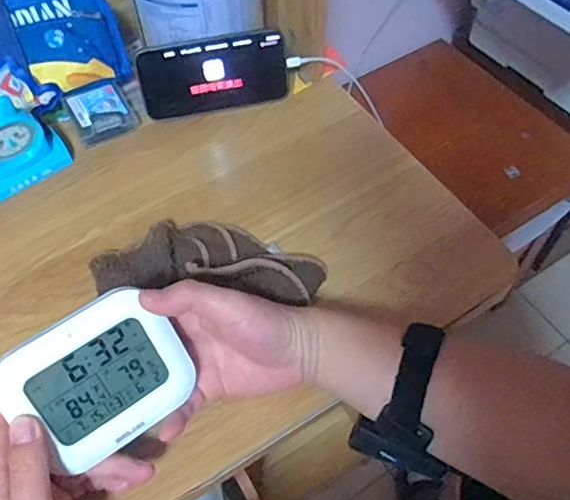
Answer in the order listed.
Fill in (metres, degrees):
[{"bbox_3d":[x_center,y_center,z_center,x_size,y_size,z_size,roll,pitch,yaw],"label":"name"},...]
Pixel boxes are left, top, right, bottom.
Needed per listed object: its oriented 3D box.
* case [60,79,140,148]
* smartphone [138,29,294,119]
[{"bbox_3d":[-0.182,-0.136,0.573,0.060,0.034,0.052,-26,59,-15],"label":"case"},{"bbox_3d":[-0.070,-0.176,0.575,0.147,0.071,0.013,-11,33,-8],"label":"smartphone"}]

